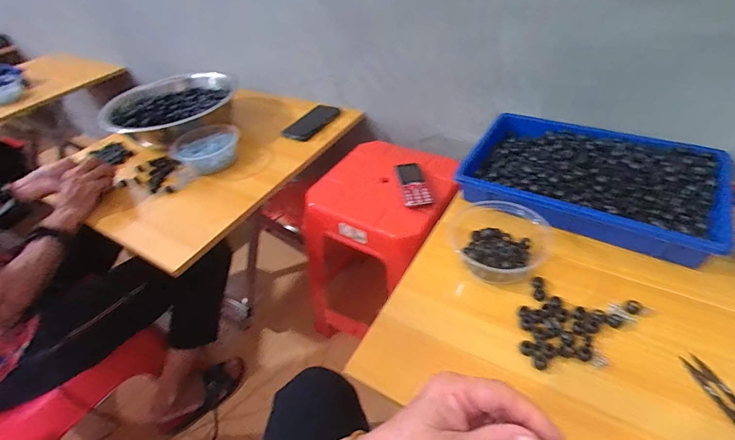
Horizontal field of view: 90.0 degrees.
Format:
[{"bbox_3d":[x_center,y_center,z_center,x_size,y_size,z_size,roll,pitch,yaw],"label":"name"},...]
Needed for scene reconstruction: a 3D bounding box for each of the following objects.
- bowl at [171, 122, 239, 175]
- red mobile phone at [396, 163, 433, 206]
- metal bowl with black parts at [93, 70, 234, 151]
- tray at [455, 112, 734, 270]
[{"bbox_3d":[-0.364,-0.163,0.845,0.130,0.061,0.129,-4,43,4],"label":"bowl"},{"bbox_3d":[0.090,-0.075,0.739,0.049,0.017,0.135,-9,43,-2],"label":"red mobile phone"},{"bbox_3d":[-0.498,-0.287,0.948,0.315,0.082,0.309,-4,43,4],"label":"metal bowl with black parts"},{"bbox_3d":[0.361,-0.076,0.614,0.365,0.053,0.258,19,49,26],"label":"tray"}]

